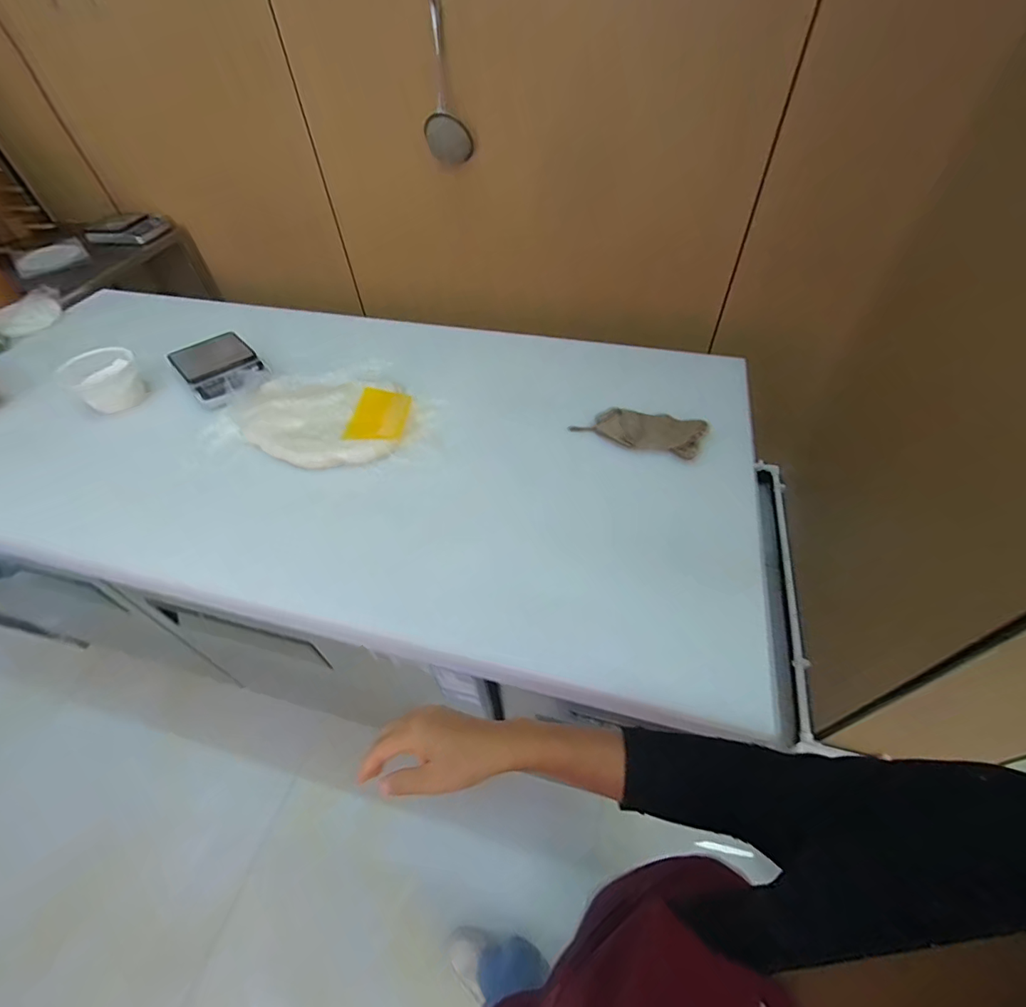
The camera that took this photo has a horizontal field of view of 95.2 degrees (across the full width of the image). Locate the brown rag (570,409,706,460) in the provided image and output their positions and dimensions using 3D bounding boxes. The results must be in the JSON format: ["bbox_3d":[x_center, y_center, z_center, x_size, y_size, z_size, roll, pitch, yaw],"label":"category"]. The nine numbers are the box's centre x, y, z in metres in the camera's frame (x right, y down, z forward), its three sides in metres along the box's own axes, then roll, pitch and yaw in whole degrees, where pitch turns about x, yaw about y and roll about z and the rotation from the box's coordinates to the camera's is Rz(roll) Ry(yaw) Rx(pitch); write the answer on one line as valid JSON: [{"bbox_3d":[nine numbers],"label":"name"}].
[{"bbox_3d":[0.231,-0.141,0.863,0.228,0.022,0.103,13,52,13],"label":"brown rag"}]

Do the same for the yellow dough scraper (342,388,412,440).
[{"bbox_3d":[-0.255,-0.168,0.899,0.099,0.007,0.118,11,64,-3],"label":"yellow dough scraper"}]

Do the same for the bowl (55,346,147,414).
[{"bbox_3d":[-0.861,-0.261,1.000,0.109,0.104,0.129,35,60,27],"label":"bowl"}]

